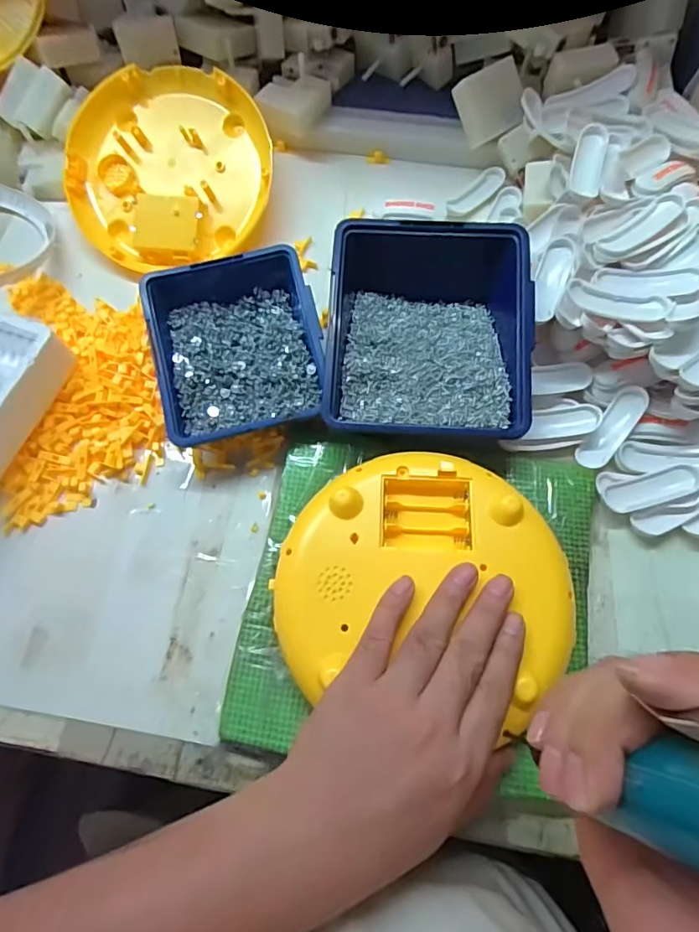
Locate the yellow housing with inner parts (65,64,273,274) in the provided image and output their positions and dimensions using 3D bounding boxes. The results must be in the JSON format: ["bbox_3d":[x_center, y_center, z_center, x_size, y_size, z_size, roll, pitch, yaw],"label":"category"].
[{"bbox_3d":[-0.163,-0.264,0.457,0.185,0.045,0.185,18,90,2],"label":"yellow housing with inner parts"}]

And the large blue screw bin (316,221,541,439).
[{"bbox_3d":[0.058,-0.104,0.376,0.143,0.057,0.175,3,69,2],"label":"large blue screw bin"}]

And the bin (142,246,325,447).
[{"bbox_3d":[-0.084,-0.090,0.380,0.123,0.050,0.144,-14,69,-4],"label":"bin"}]

